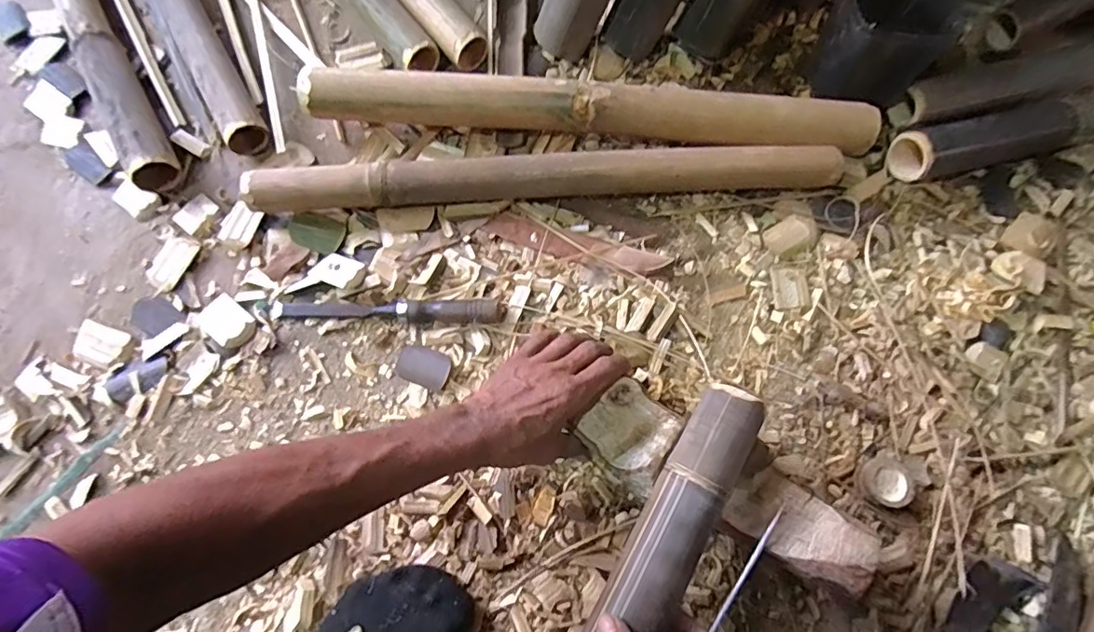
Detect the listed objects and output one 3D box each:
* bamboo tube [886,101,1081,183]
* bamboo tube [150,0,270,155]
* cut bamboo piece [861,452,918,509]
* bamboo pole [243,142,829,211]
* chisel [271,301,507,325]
[{"bbox_3d":[0.522,-0.207,0.630,0.237,0.061,0.062,-15,73,-6],"label":"bamboo tube"},{"bbox_3d":[-0.507,-0.454,0.700,0.061,0.044,0.622,-30,75,-10],"label":"bamboo tube"},{"bbox_3d":[0.342,0.163,0.534,0.047,0.022,0.054,29,74,8],"label":"cut bamboo piece"},{"bbox_3d":[0.003,-0.158,0.609,0.662,0.058,0.052,-3,72,-2],"label":"bamboo pole"},{"bbox_3d":[-0.171,-0.005,0.573,0.249,0.021,0.027,0,72,-1],"label":"chisel"}]

